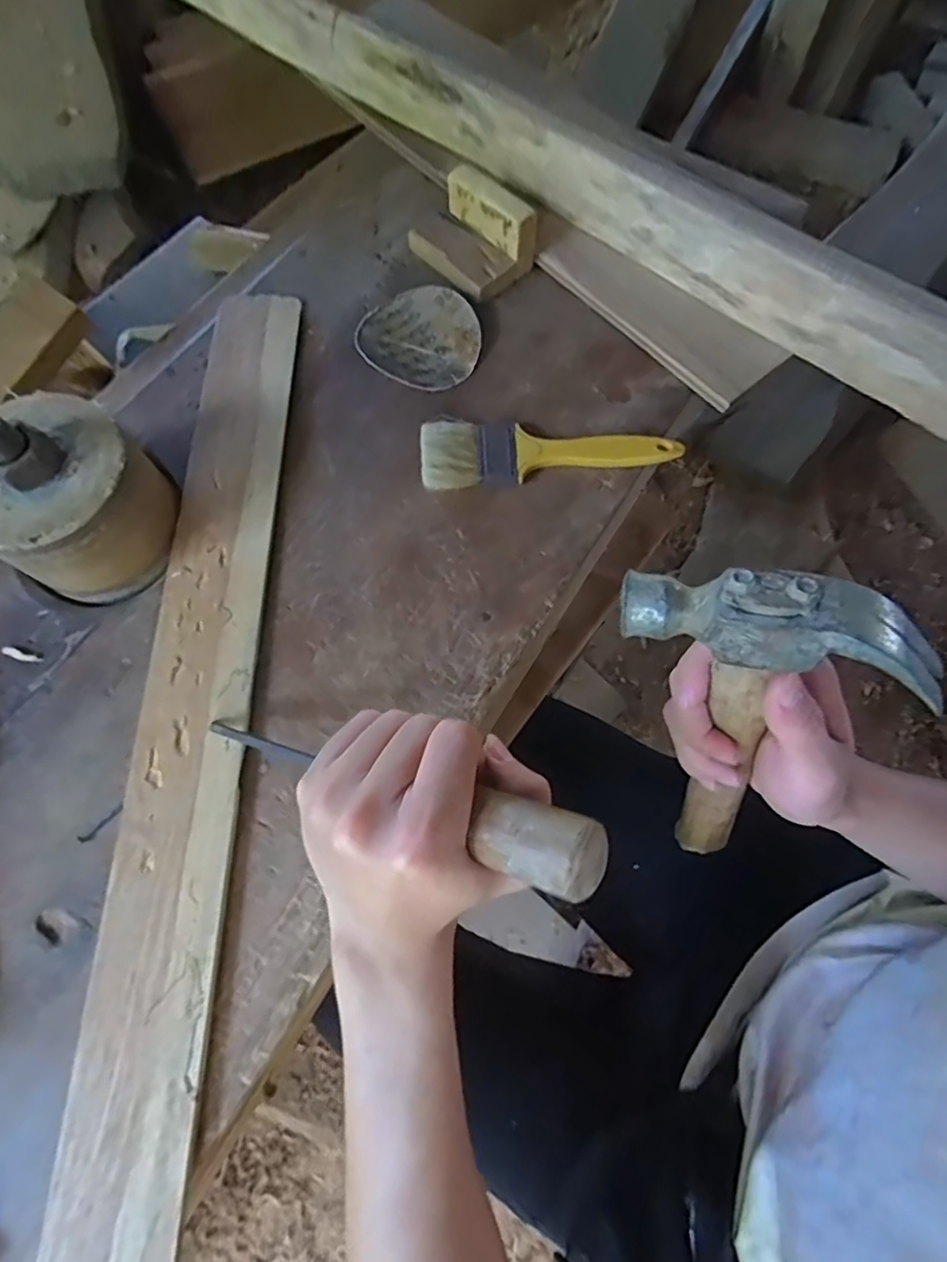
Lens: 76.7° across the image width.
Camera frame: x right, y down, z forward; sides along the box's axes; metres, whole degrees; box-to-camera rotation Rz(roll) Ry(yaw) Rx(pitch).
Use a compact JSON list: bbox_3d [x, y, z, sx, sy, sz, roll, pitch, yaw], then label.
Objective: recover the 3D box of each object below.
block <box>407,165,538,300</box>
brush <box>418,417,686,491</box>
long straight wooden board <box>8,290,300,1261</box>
[{"bbox_3d":[-0.002,-0.301,0.451,0.089,0.049,0.054,43,76,12],"label":"block"},{"bbox_3d":[0.052,-0.127,0.413,0.175,0.013,0.049,-3,72,-3],"label":"brush"},{"bbox_3d":[-0.176,0.136,0.323,0.068,0.017,0.810,1,72,-1],"label":"long straight wooden board"}]

